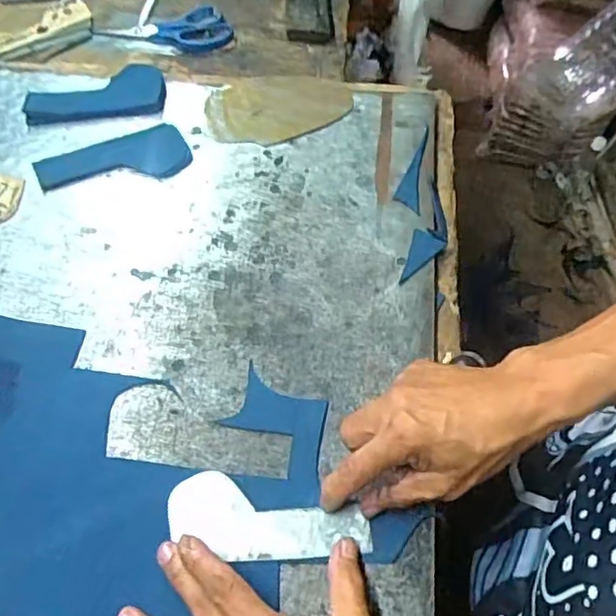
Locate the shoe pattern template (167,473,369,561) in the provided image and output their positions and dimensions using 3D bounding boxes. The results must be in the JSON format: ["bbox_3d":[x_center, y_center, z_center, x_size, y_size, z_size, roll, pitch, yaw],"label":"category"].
[{"bbox_3d":[-0.027,0.145,0.402,0.135,0.004,0.048,10,59,4],"label":"shoe pattern template"}]

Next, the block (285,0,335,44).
[{"bbox_3d":[0.001,-0.385,0.743,0.058,0.019,0.164,-1,59,-3],"label":"block"}]

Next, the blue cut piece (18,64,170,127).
[{"bbox_3d":[-0.213,-0.216,0.601,0.134,0.009,0.061,-8,75,-7],"label":"blue cut piece"}]

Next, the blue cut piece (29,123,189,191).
[{"bbox_3d":[-0.184,-0.142,0.564,0.139,0.012,0.052,-13,60,-10],"label":"blue cut piece"}]

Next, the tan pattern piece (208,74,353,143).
[{"bbox_3d":[-0.029,-0.205,0.605,0.144,0.007,0.089,-7,64,0],"label":"tan pattern piece"}]

